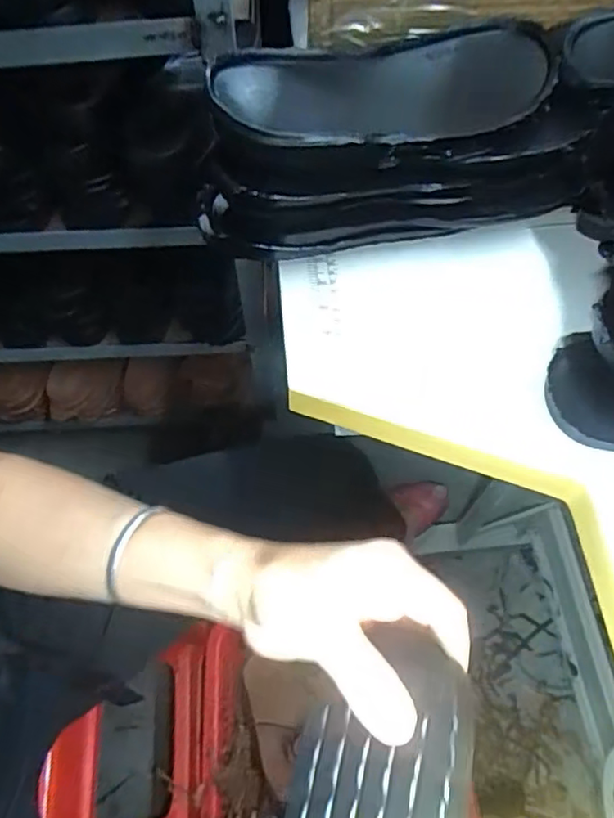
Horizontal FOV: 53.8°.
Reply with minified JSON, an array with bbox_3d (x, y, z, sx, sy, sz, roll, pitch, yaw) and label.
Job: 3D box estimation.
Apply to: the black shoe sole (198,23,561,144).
[{"bbox_3d":[0.067,-0.255,0.469,0.275,0.037,0.122,-16,63,-8],"label":"black shoe sole"}]

